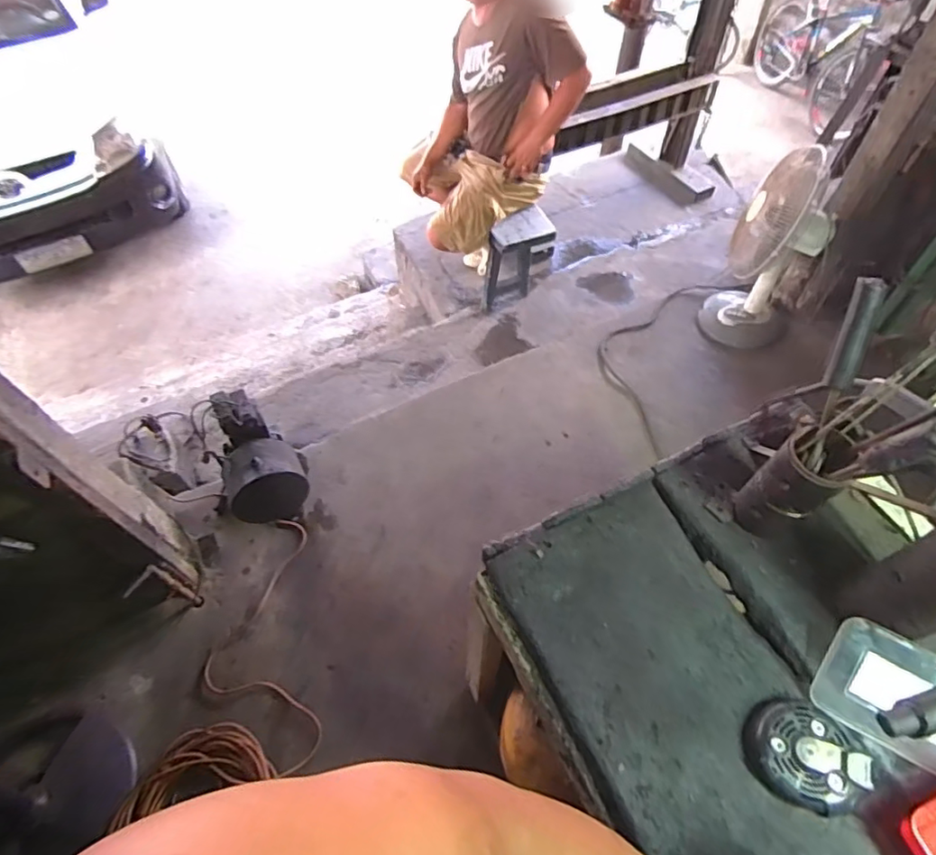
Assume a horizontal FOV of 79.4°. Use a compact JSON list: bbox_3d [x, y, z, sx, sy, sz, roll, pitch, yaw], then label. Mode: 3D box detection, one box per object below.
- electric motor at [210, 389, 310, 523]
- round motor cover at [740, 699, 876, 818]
[{"bbox_3d":[-0.643,0.099,1.648,0.279,0.338,0.284,-29,60,-17],"label":"electric motor"},{"bbox_3d":[0.372,0.367,0.629,0.101,0.033,0.112,-31,61,-18],"label":"round motor cover"}]

